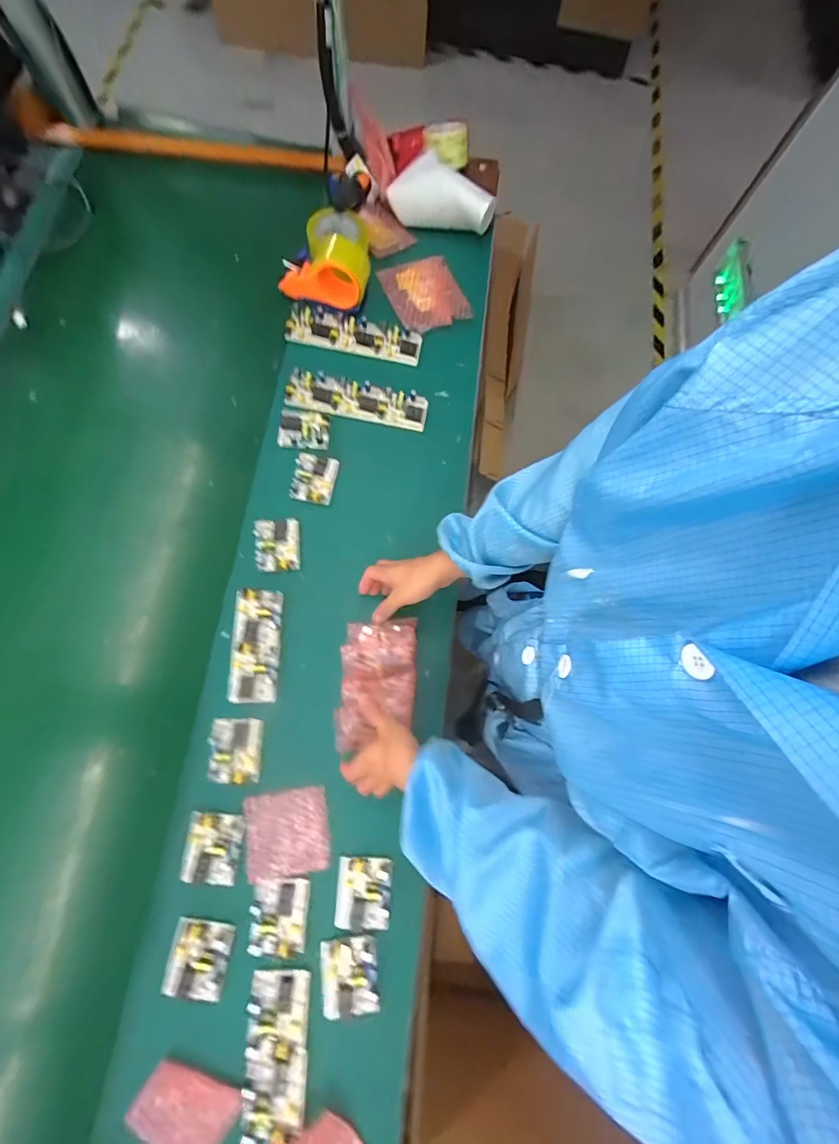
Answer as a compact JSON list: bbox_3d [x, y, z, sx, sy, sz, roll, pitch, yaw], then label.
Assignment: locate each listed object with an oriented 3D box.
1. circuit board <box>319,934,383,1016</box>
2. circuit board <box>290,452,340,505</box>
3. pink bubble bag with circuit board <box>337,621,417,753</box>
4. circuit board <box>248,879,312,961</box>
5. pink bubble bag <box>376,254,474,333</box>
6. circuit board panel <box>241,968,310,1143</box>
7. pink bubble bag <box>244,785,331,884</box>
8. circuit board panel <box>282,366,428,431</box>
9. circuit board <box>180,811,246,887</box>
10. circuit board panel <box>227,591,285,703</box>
[{"bbox_3d":[-0.087,0.508,0.547,0.069,0.018,0.081,-5,76,-5],"label":"circuit board"},{"bbox_3d":[-0.172,-0.154,0.717,0.066,0.022,0.083,10,75,-1],"label":"circuit board"},{"bbox_3d":[-0.058,0.153,0.614,0.101,0.046,0.179,3,74,-1],"label":"pink bubble bag with circuit board"},{"bbox_3d":[-0.178,0.440,0.555,0.067,0.016,0.084,3,76,-3],"label":"circuit board"},{"bbox_3d":[0.012,-0.530,0.827,0.138,0.015,0.170,-21,78,-8],"label":"pink bubble bag"},{"bbox_3d":[-0.170,0.575,0.520,0.068,0.013,0.158,-1,76,-4],"label":"circuit board panel"},{"bbox_3d":[-0.178,0.349,0.588,0.105,0.009,0.101,-7,76,-5],"label":"pink bubble bag"},{"bbox_3d":[-0.108,-0.301,0.761,0.240,0.027,0.067,9,75,-1],"label":"circuit board panel"},{"bbox_3d":[-0.270,0.363,0.571,0.070,0.017,0.082,9,75,-1],"label":"circuit board"},{"bbox_3d":[-0.241,0.106,0.642,0.067,0.025,0.161,1,76,-3],"label":"circuit board panel"}]

